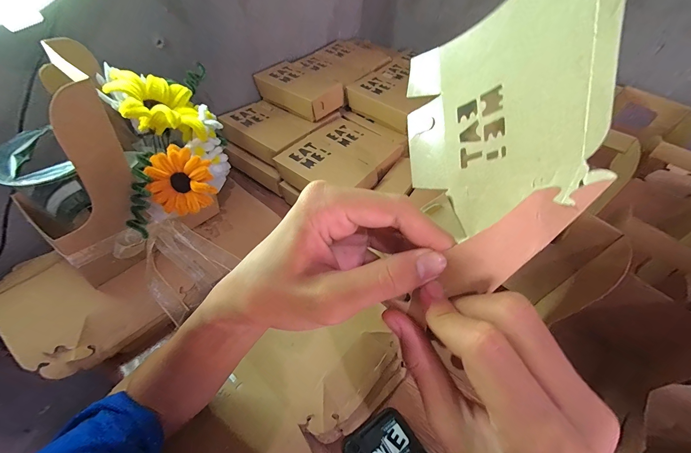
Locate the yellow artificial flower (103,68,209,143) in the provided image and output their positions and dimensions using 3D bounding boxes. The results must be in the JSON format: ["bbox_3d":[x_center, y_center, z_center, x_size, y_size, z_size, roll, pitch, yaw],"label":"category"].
[{"bbox_3d":[-0.207,-0.131,0.336,0.090,0.066,0.094,-17,51,-20],"label":"yellow artificial flower"}]

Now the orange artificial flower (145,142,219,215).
[{"bbox_3d":[-0.186,-0.052,0.338,0.068,0.073,0.024,-6,18,2],"label":"orange artificial flower"}]

